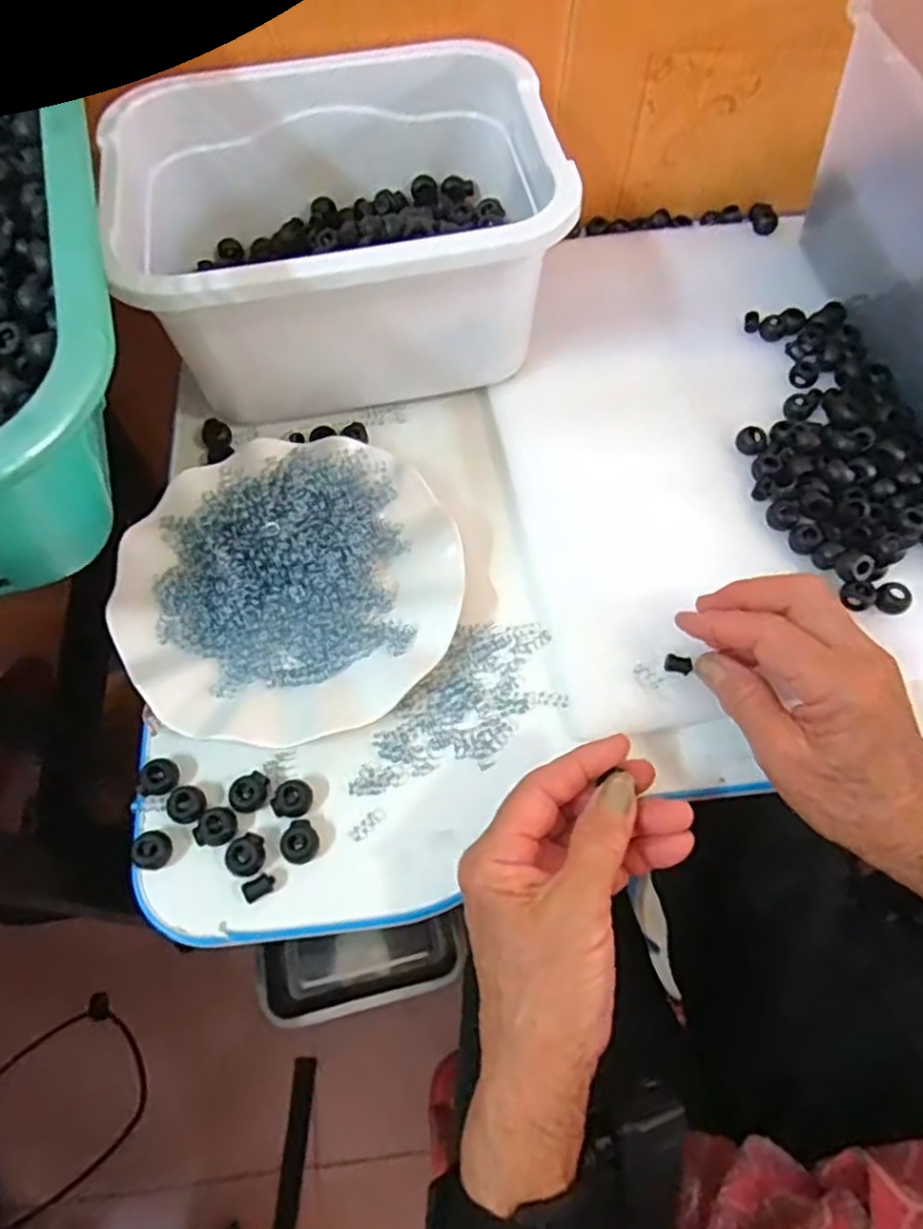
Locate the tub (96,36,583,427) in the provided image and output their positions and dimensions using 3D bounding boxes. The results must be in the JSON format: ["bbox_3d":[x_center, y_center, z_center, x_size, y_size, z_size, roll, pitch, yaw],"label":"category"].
[{"bbox_3d":[-0.070,-0.228,0.431,0.242,0.108,0.183,-13,64,-7],"label":"tub"}]

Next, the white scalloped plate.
[{"bbox_3d":[-0.094,-0.021,0.390,0.179,0.032,0.173,0,63,-1],"label":"white scalloped plate"}]

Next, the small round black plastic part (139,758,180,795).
[{"bbox_3d":[-0.148,0.080,0.350,0.015,0.014,0.017,24,65,11],"label":"small round black plastic part"}]

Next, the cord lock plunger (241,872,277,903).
[{"bbox_3d":[-0.094,0.126,0.328,0.014,0.007,0.010,-29,67,-15],"label":"cord lock plunger"}]

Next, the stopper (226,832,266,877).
[{"bbox_3d":[-0.102,0.113,0.334,0.017,0.007,0.019,-8,64,-5],"label":"stopper"}]

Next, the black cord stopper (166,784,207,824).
[{"bbox_3d":[-0.132,0.093,0.345,0.018,0.012,0.018,0,63,-1],"label":"black cord stopper"}]

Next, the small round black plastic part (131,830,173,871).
[{"bbox_3d":[-0.145,0.111,0.334,0.016,0.015,0.017,0,63,-1],"label":"small round black plastic part"}]

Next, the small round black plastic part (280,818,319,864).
[{"bbox_3d":[-0.077,0.107,0.336,0.017,0.007,0.019,-25,66,-13],"label":"small round black plastic part"}]

